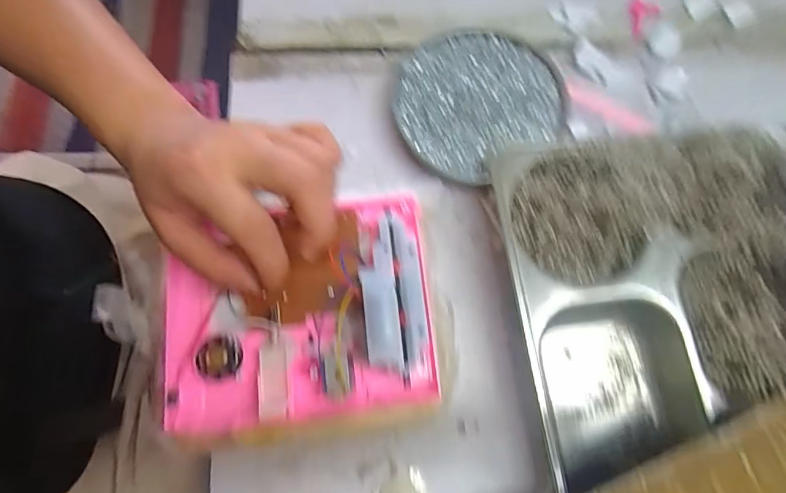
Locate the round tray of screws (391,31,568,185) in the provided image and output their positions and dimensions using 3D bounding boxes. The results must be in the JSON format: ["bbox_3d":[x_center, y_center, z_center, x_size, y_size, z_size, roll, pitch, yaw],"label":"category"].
[{"bbox_3d":[0.068,-0.116,0.345,0.131,0.027,0.121,-28,76,-9],"label":"round tray of screws"}]

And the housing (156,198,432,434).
[{"bbox_3d":[-0.060,0.038,0.265,0.165,0.035,0.130,-6,74,-3],"label":"housing"}]

